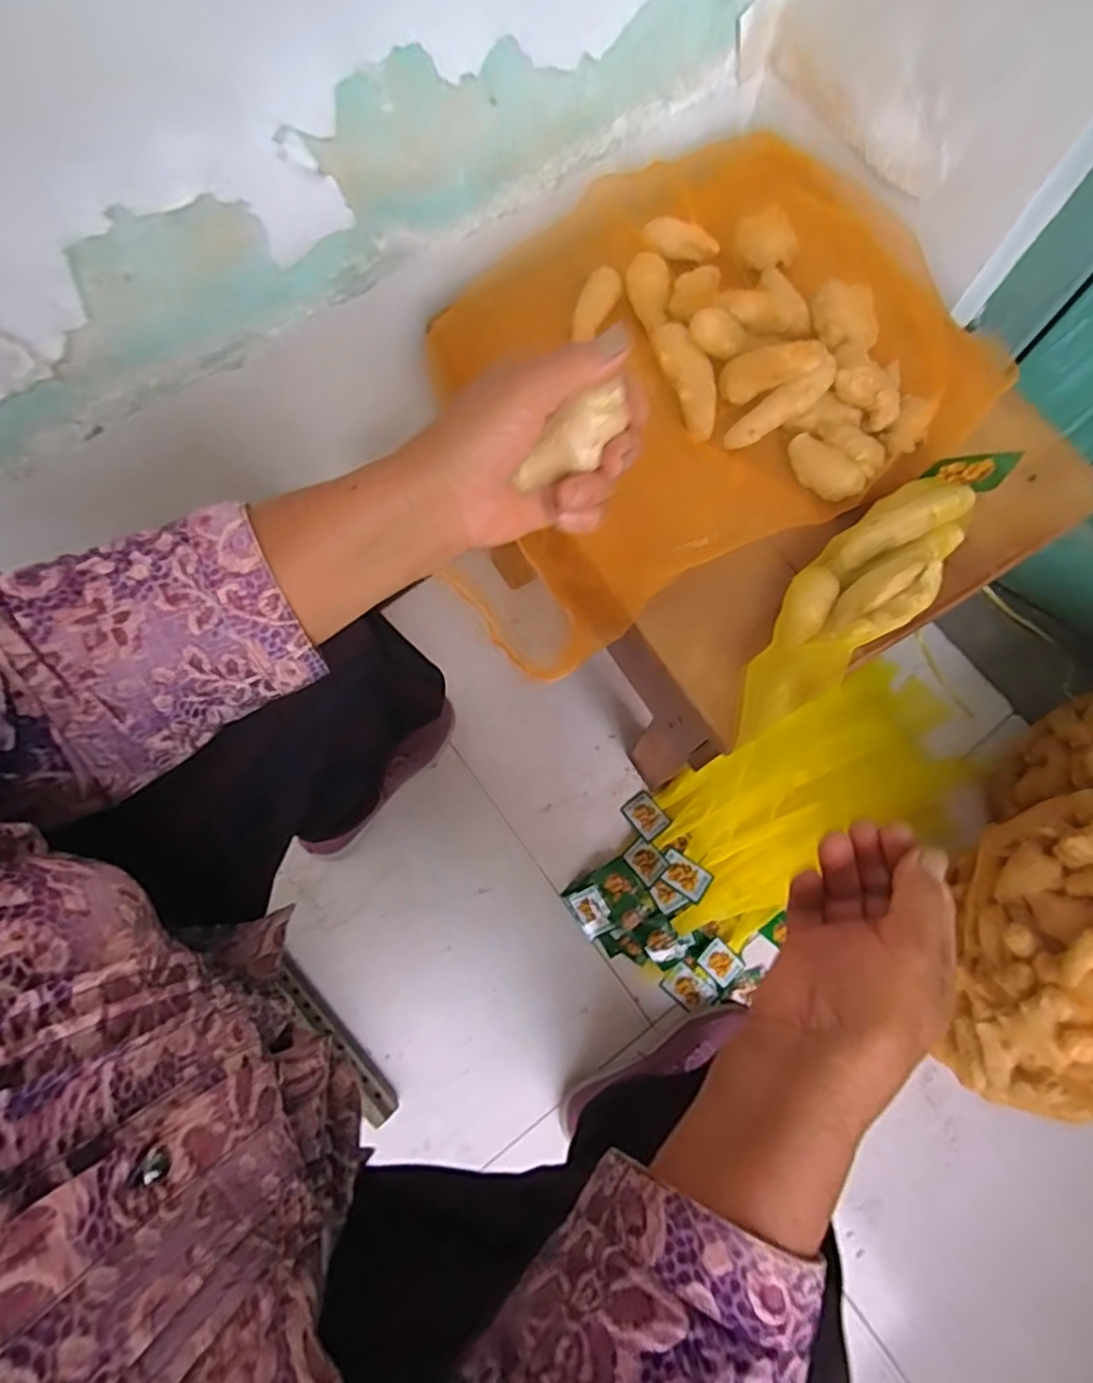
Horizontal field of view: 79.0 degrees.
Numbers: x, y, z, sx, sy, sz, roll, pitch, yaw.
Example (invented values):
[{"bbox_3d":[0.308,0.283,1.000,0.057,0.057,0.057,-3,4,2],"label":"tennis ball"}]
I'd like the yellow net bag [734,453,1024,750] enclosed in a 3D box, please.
[{"bbox_3d":[0.212,-0.073,0.427,0.258,0.058,0.072,-40,77,-11],"label":"yellow net bag"}]

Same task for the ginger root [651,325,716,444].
[{"bbox_3d":[0.105,-0.229,0.484,0.029,0.020,0.088,-21,90,-6],"label":"ginger root"}]

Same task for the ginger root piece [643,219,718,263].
[{"bbox_3d":[0.108,-0.363,0.534,0.060,0.017,0.020,10,73,4],"label":"ginger root piece"}]

